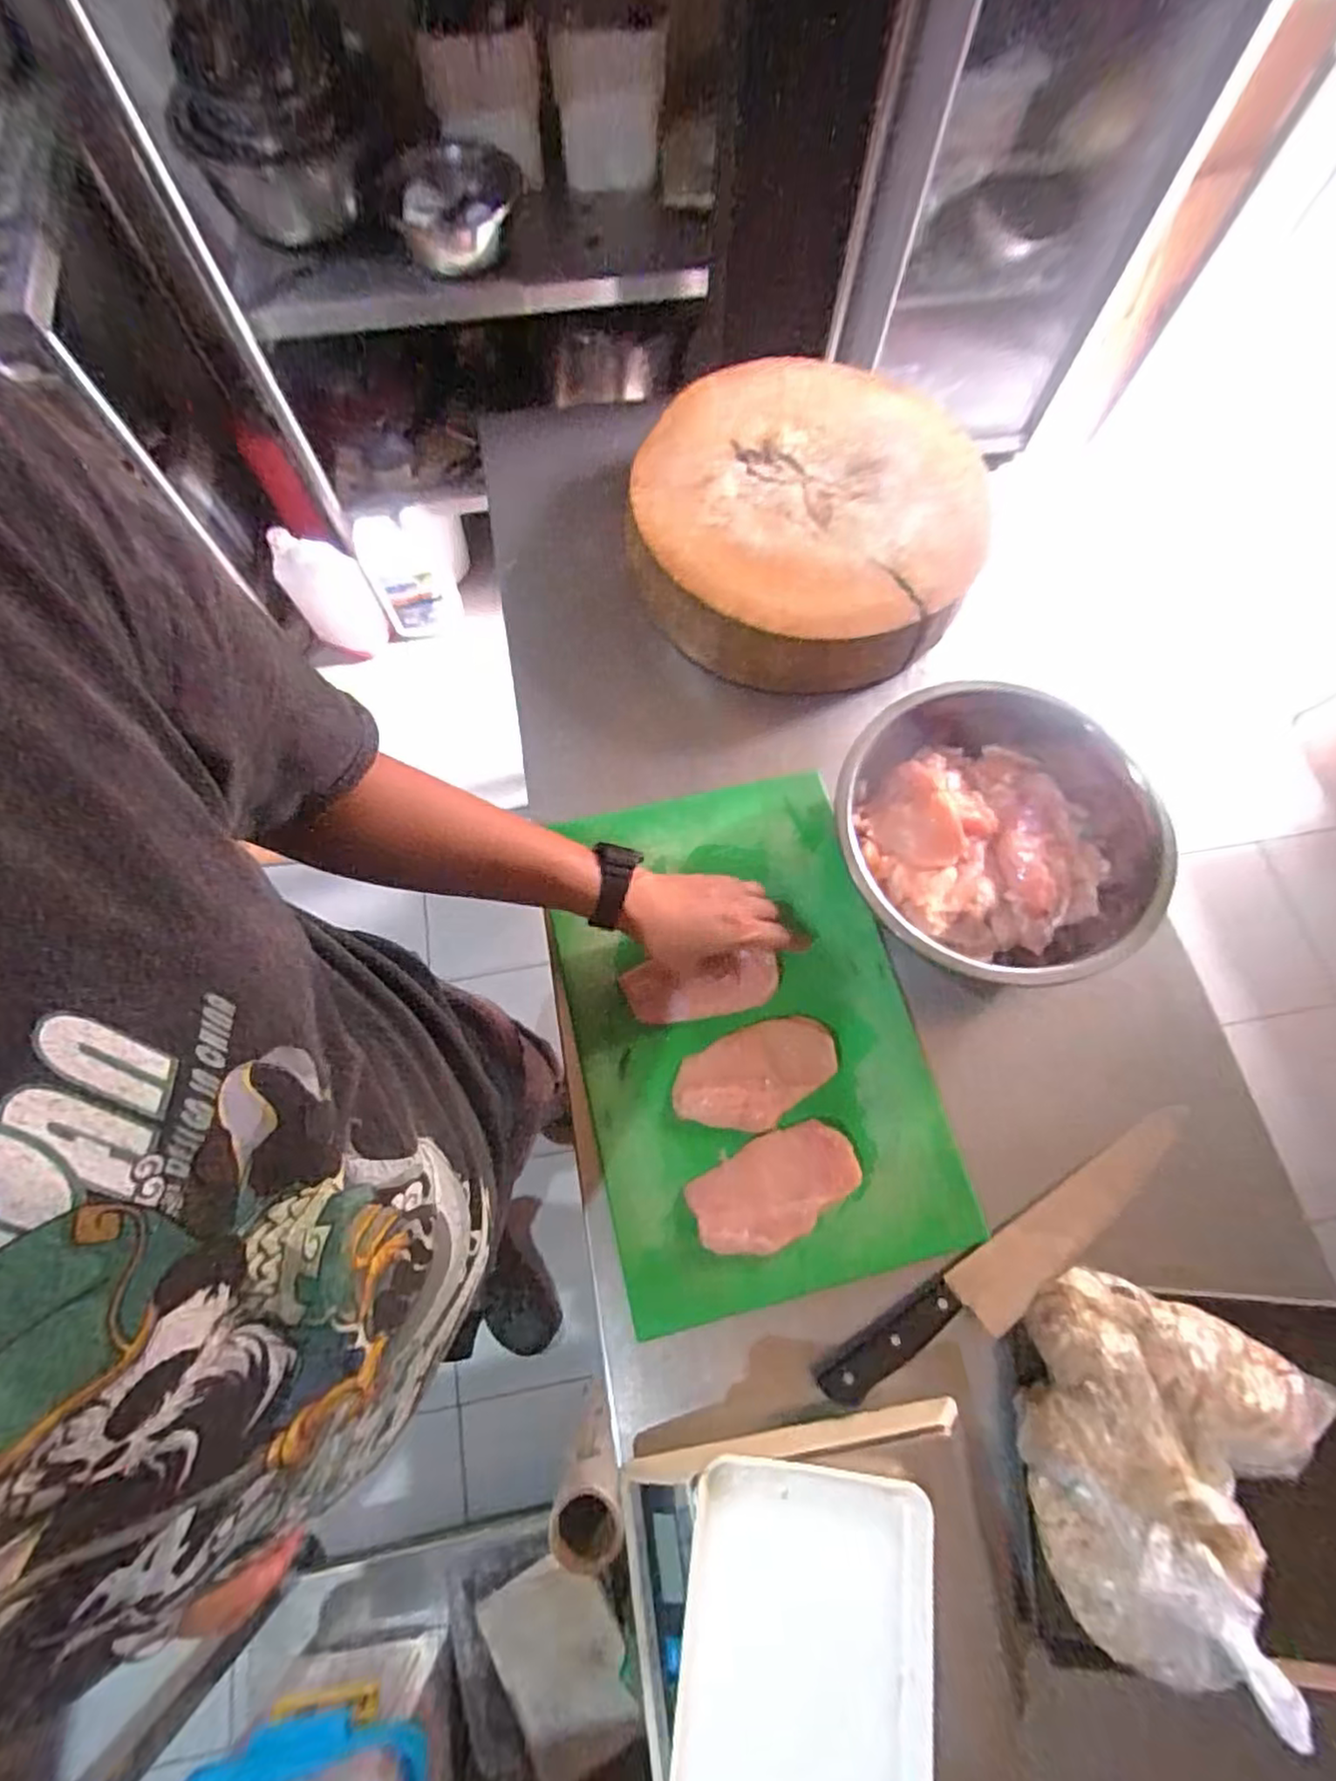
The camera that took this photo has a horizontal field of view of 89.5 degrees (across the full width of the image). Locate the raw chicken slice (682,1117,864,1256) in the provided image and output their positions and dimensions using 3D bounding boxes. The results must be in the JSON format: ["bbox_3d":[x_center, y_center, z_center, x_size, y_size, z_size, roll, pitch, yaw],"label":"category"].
[{"bbox_3d":[0.089,0.247,0.557,0.138,0.013,0.075,-29,74,-9],"label":"raw chicken slice"}]

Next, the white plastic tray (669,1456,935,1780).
[{"bbox_3d":[0.083,0.487,0.417,0.144,0.042,0.216,8,72,2],"label":"white plastic tray"}]

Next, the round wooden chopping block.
[{"bbox_3d":[0.152,-0.421,0.769,0.368,0.095,0.396,16,72,5],"label":"round wooden chopping block"}]

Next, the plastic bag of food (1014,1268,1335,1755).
[{"bbox_3d":[0.342,0.390,0.456,0.191,0.105,0.235,41,76,12],"label":"plastic bag of food"}]

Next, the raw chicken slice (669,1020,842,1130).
[{"bbox_3d":[0.078,0.163,0.592,0.146,0.009,0.078,-24,73,-8],"label":"raw chicken slice"}]

